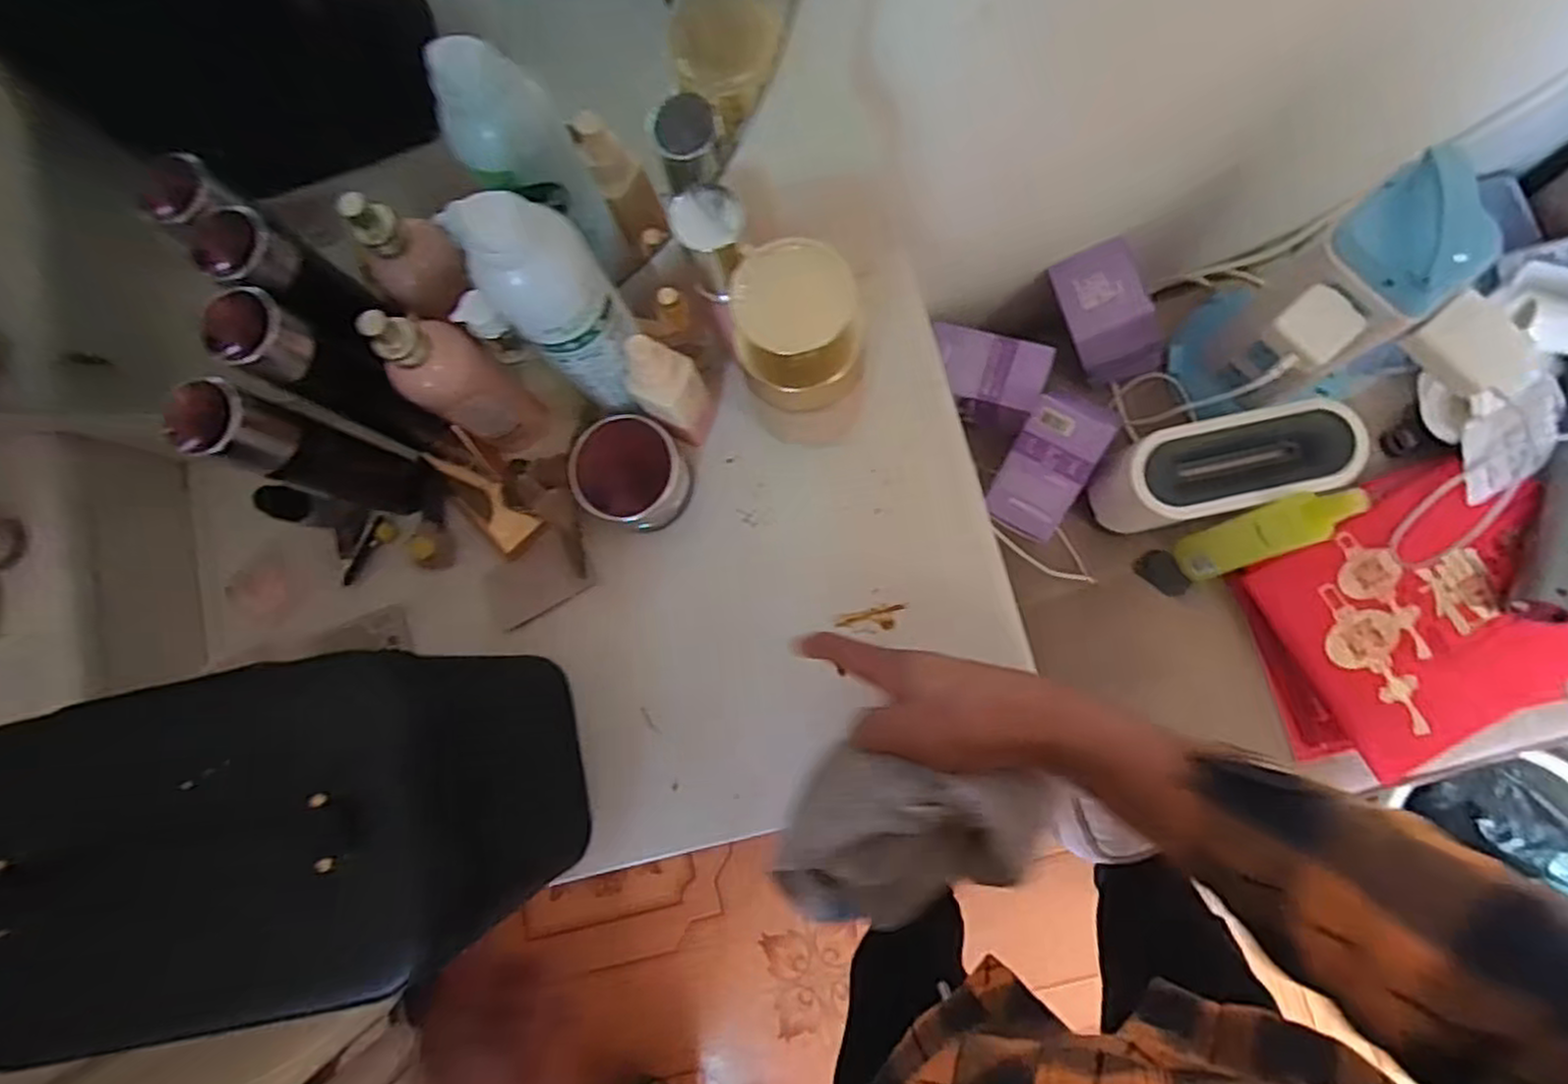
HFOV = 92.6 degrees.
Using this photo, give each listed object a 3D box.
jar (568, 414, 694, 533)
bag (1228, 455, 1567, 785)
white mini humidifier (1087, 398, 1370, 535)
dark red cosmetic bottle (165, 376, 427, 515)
[{"bbox_3d":[-0.111,-0.049,0.543,0.068,0.073,0.071,-1,82,5],"label":"jar"},{"bbox_3d":[0.632,0.065,0.734,0.309,0.052,0.248,-23,80,1],"label":"bag"},{"bbox_3d":[0.405,-0.063,0.716,0.205,0.132,0.083,-14,81,3],"label":"white mini humidifier"},{"bbox_3d":[-0.321,-0.057,0.512,0.040,0.214,0.044,12,83,6],"label":"dark red cosmetic bottle"}]

